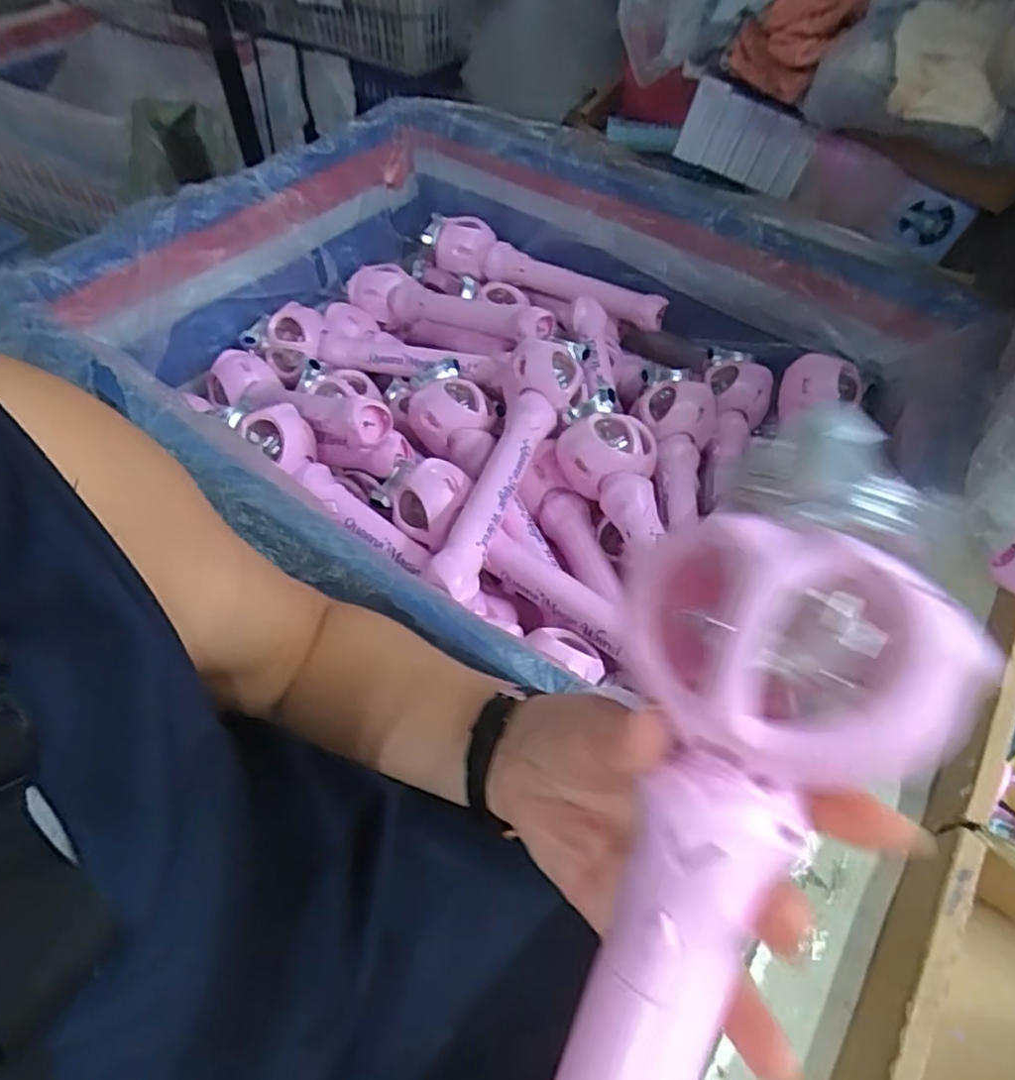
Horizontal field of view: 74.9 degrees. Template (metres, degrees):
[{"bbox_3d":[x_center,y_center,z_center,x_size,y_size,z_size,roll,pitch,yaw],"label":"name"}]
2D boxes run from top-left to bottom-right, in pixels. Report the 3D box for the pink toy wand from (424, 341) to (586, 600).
[{"bbox_3d":[0.009,-0.089,0.628,0.063,0.052,0.332,16,55,9],"label":"pink toy wand"}]

